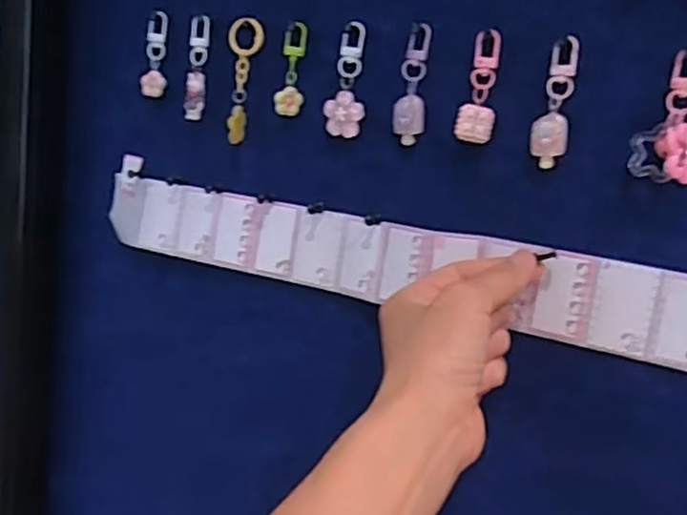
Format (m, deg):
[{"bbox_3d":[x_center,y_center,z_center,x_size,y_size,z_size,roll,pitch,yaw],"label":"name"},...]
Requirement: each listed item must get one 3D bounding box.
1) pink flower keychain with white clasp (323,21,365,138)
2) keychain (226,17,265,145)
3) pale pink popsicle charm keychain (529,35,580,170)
[{"bbox_3d":[0.003,-0.109,0.424,0.025,0.067,0.004,13,13,22],"label":"pink flower keychain with white clasp"},{"bbox_3d":[-0.069,-0.116,0.453,0.021,0.079,0.014,17,9,11],"label":"keychain"},{"bbox_3d":[0.115,-0.083,0.371,0.021,0.067,0.007,12,12,19],"label":"pale pink popsicle charm keychain"}]

